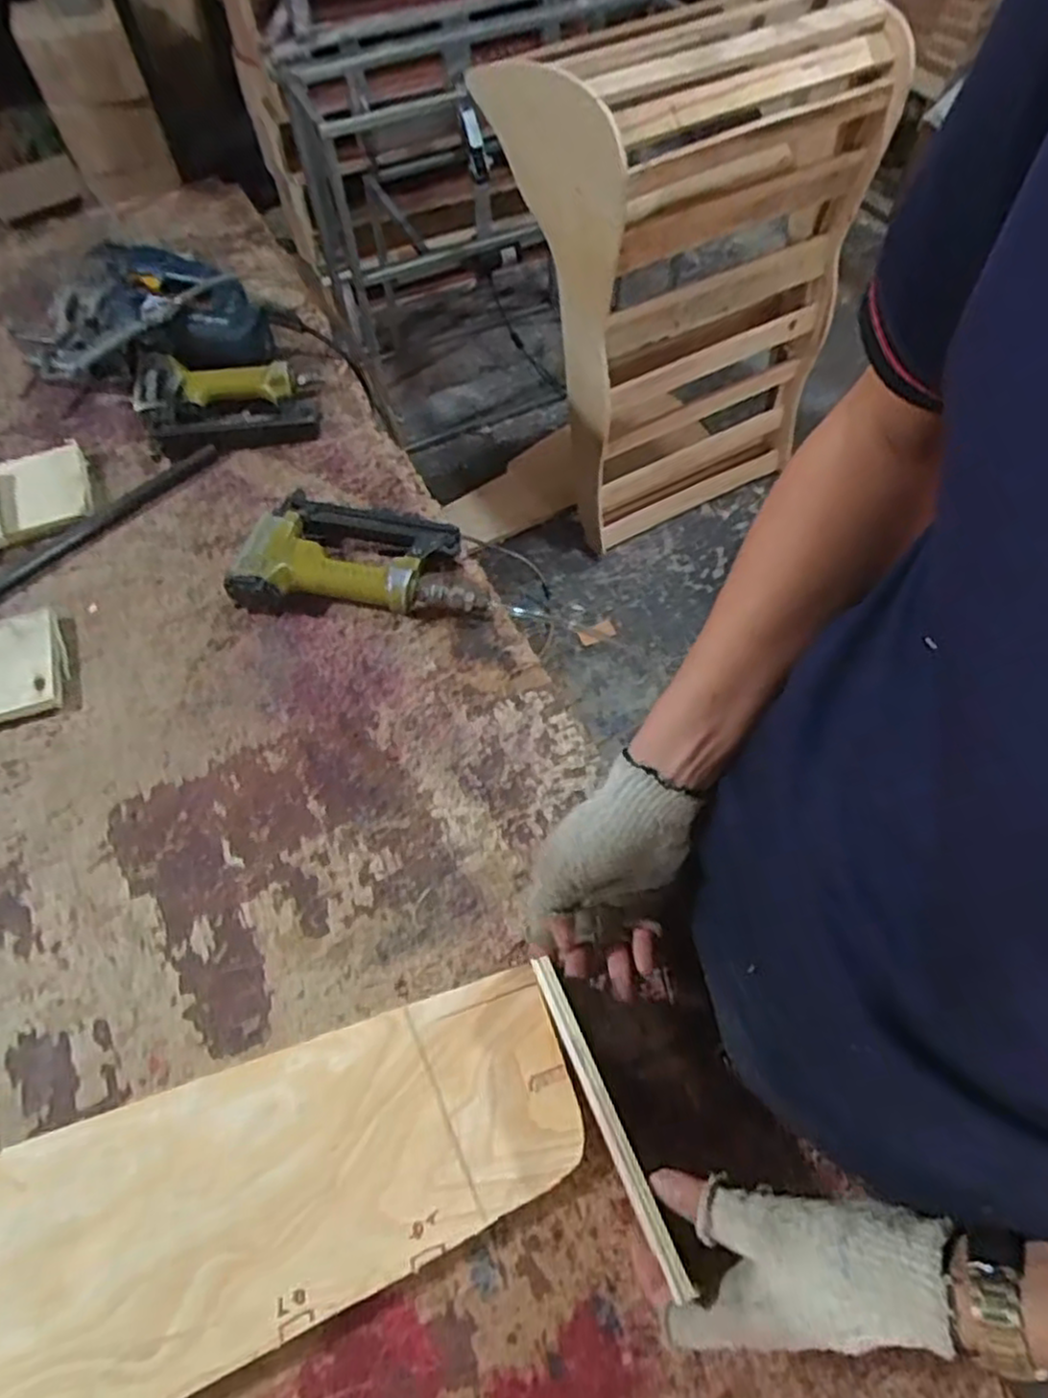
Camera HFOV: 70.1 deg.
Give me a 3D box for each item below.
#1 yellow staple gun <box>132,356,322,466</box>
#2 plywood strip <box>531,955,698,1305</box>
[{"bbox_3d":[-0.325,-0.326,0.820,0.189,0.067,0.114,-10,60,-6],"label":"yellow staple gun"},{"bbox_3d":[0.044,0.228,0.417,0.014,0.008,0.168,-21,62,-12],"label":"plywood strip"}]

